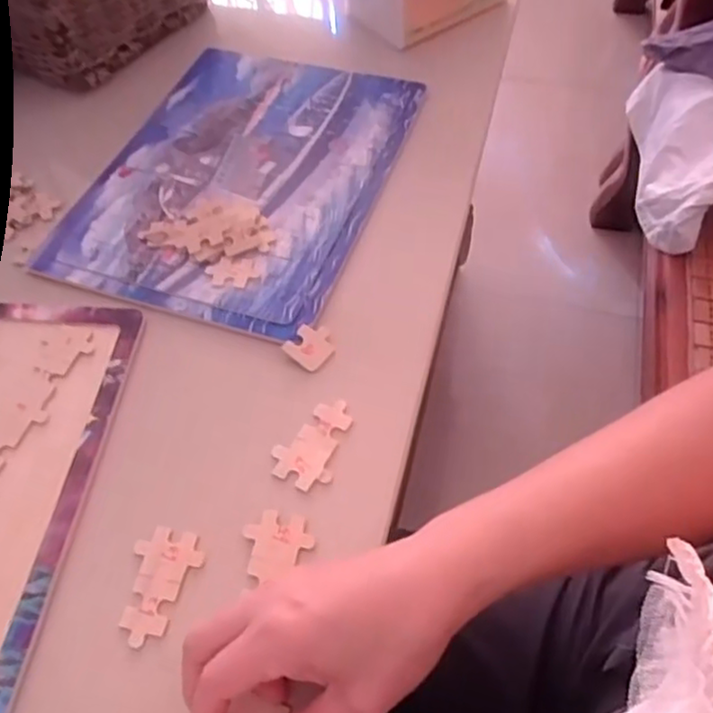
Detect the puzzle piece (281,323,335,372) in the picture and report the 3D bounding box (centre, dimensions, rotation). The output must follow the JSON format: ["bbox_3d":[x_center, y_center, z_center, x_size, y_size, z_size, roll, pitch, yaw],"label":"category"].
[{"bbox_3d":[-0.030,-0.007,0.437,0.028,0.008,0.029,35,63,20],"label":"puzzle piece"}]

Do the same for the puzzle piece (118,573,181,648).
[{"bbox_3d":[-0.109,0.132,0.351,0.024,0.004,0.035,9,56,9],"label":"puzzle piece"}]

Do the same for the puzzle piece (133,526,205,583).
[{"bbox_3d":[-0.102,0.107,0.368,0.038,0.004,0.027,9,56,9],"label":"puzzle piece"}]

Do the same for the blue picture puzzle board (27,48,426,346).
[{"bbox_3d":[-0.094,-0.151,0.534,0.225,0.012,0.282,15,57,13],"label":"blue picture puzzle board"}]

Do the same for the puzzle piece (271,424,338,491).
[{"bbox_3d":[-0.029,0.058,0.397,0.037,0.004,0.036,25,60,19],"label":"puzzle piece"}]

